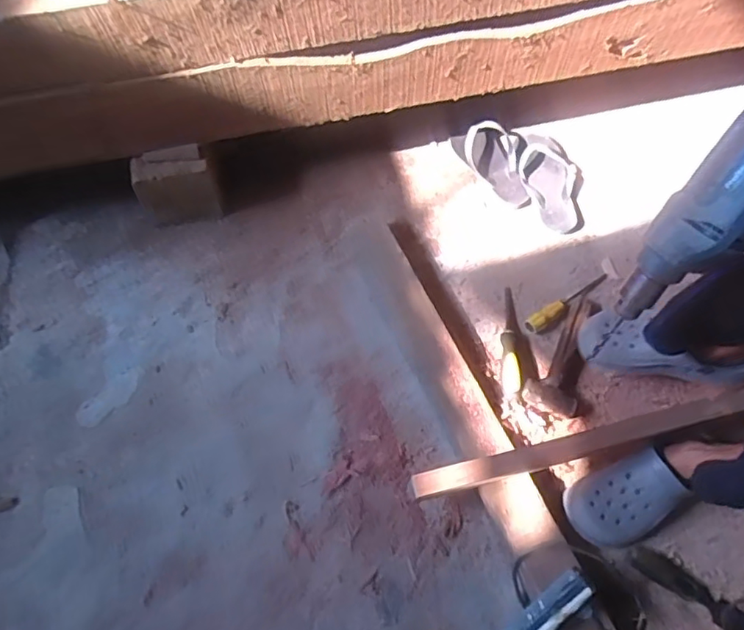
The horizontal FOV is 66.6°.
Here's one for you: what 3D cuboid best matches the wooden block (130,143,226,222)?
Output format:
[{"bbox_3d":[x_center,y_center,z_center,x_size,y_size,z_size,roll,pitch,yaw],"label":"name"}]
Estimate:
[{"bbox_3d":[-0.367,-0.243,1.085,0.144,0.140,0.076,-11,67,-5],"label":"wooden block"}]

